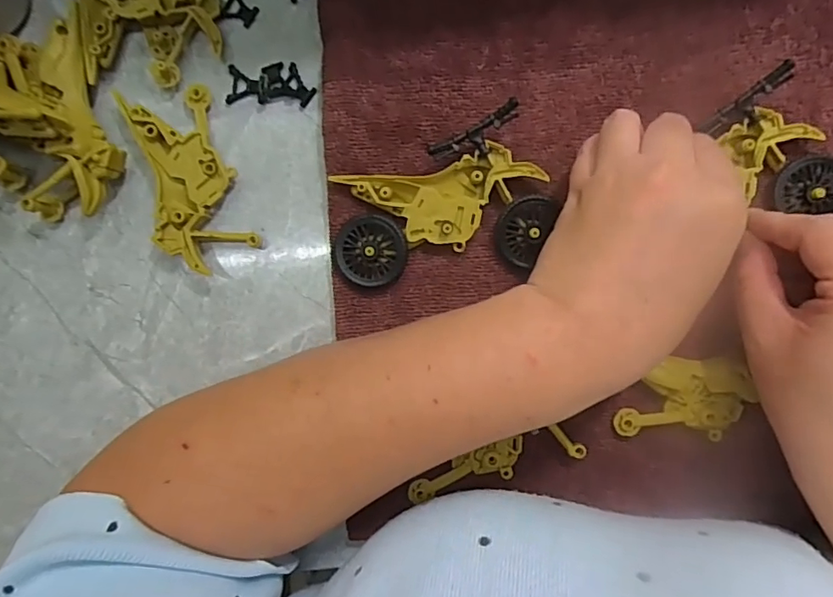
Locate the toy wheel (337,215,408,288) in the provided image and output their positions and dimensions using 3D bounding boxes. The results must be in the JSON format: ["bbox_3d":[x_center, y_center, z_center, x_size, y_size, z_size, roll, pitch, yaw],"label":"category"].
[{"bbox_3d":[-0.024,-0.024,0.275,0.036,0.007,0.037,0,91,2],"label":"toy wheel"}]

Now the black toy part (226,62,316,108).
[{"bbox_3d":[-0.079,-0.116,0.286,0.046,0.004,0.022,3,91,2],"label":"black toy part"}]

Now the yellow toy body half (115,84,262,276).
[{"bbox_3d":[-0.122,-0.064,0.282,0.047,0.016,0.094,-20,90,2],"label":"yellow toy body half"}]

